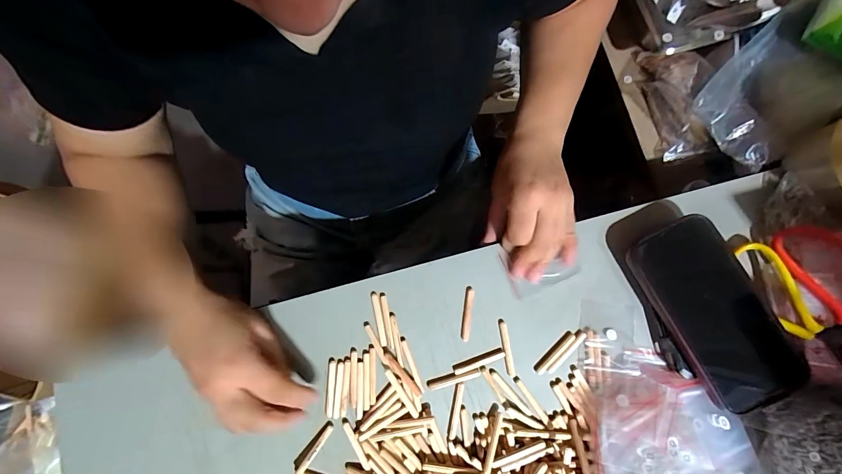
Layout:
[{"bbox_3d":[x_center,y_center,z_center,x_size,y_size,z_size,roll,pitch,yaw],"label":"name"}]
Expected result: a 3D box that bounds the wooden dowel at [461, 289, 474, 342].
[{"bbox_3d":[0.045,0.074,0.345,0.007,0.006,0.049,8,78,3],"label":"wooden dowel"}]

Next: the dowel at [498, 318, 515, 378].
[{"bbox_3d":[0.080,0.104,0.338,0.007,0.004,0.052,-7,78,0],"label":"dowel"}]

